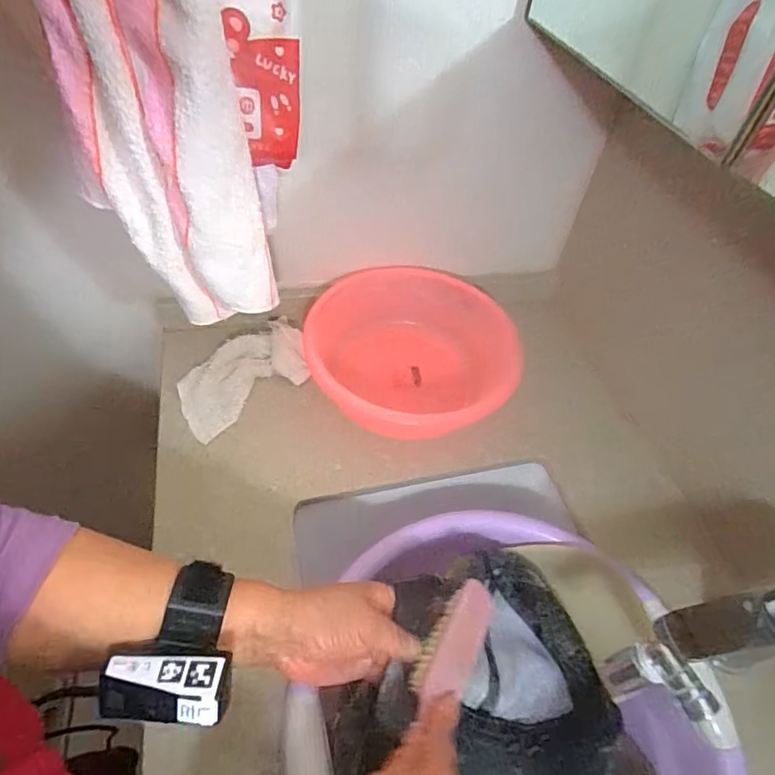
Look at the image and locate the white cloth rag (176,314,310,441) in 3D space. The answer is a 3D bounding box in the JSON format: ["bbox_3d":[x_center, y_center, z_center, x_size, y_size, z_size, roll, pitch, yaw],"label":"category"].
[{"bbox_3d":[-0.166,-0.018,0.596,0.093,0.029,0.177,35,54,21],"label":"white cloth rag"}]

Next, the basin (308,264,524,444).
[{"bbox_3d":[0.033,-0.043,0.608,0.231,0.081,0.241,3,49,-4],"label":"basin"}]

